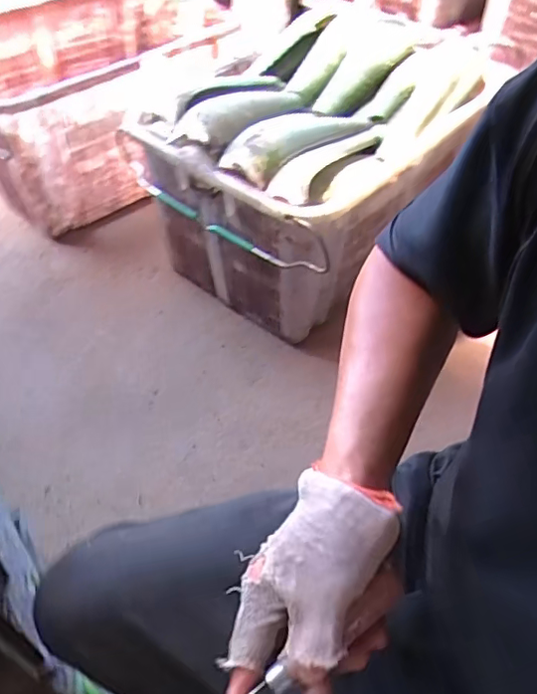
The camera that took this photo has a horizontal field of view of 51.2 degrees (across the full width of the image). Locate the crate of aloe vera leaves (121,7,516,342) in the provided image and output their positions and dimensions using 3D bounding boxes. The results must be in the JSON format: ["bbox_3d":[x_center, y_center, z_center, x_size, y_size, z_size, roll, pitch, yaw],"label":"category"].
[{"bbox_3d":[0.115,-0.411,1.254,0.481,0.366,0.773,27,52,17],"label":"crate of aloe vera leaves"}]

